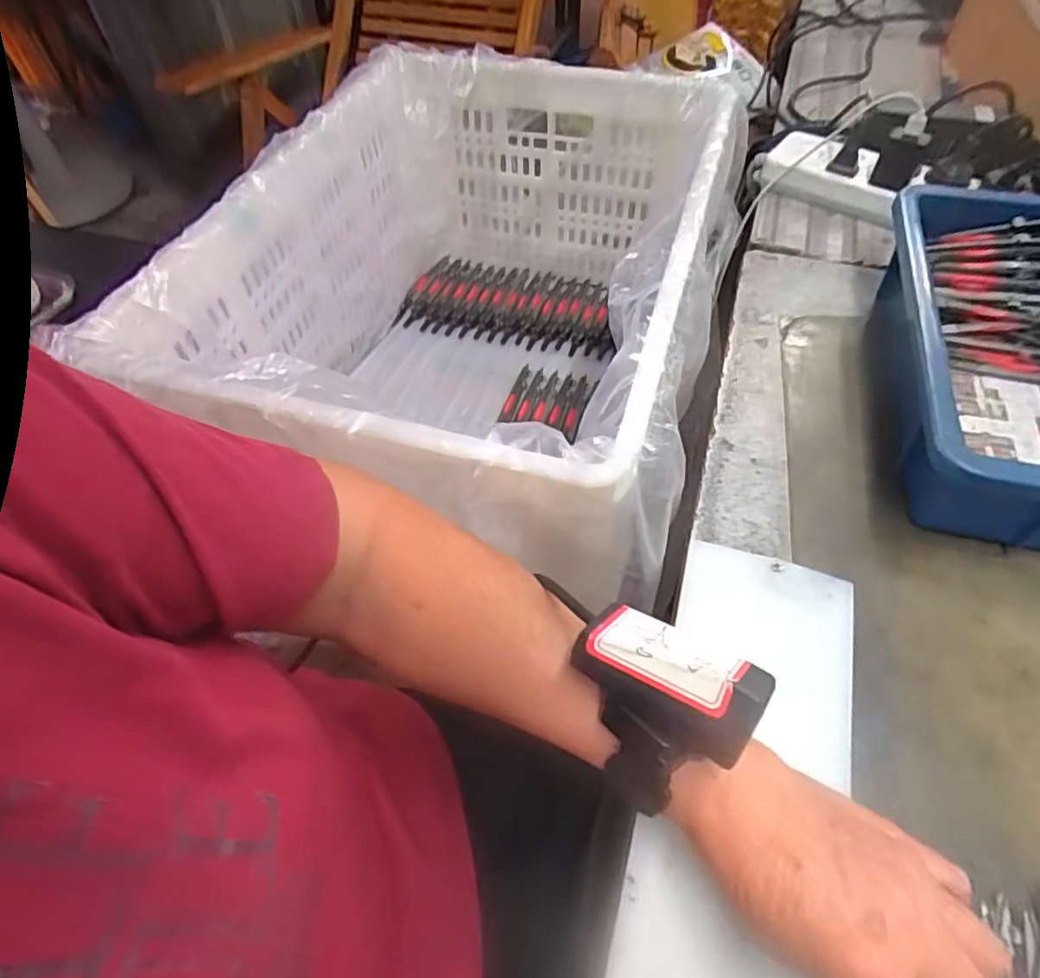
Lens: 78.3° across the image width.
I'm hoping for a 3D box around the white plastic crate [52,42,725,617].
[{"bbox_3d":[-0.026,-0.154,0.565,0.365,0.235,0.500,13,55,13],"label":"white plastic crate"}]

